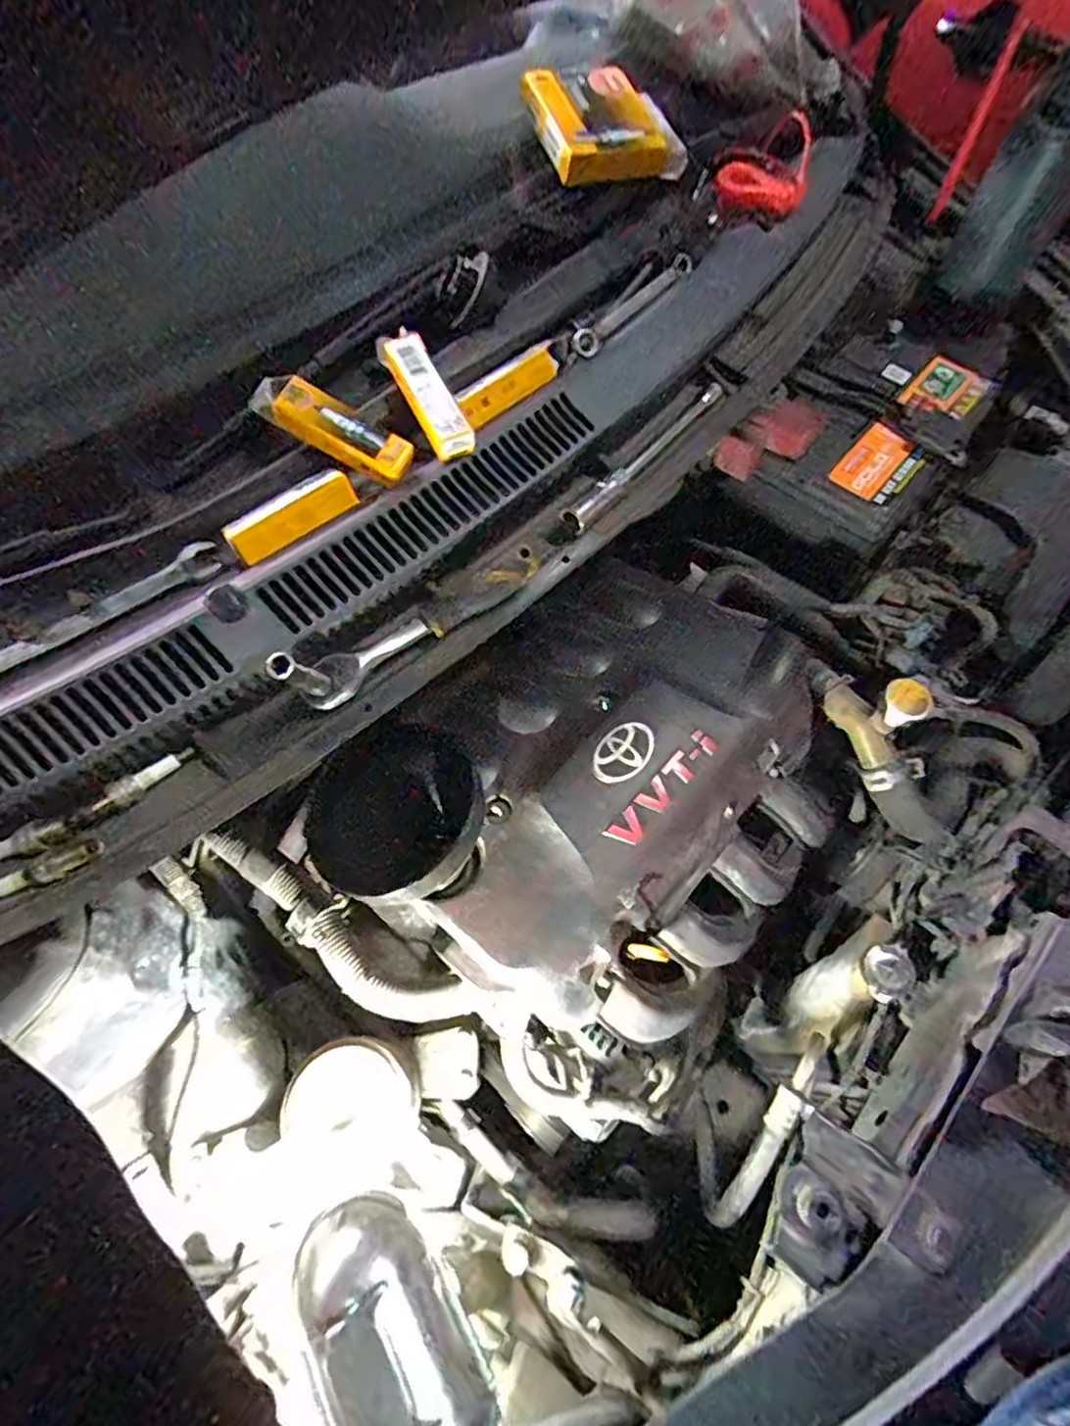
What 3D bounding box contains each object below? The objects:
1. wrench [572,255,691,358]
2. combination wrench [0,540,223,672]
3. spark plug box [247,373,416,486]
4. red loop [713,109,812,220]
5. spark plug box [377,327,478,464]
[{"bbox_3d":[0.082,-0.336,0.534,0.017,0.019,0.161,34,66,14],"label":"wrench"},{"bbox_3d":[-0.284,-0.060,0.410,0.175,0.008,0.029,-31,69,-17],"label":"combination wrench"},{"bbox_3d":[-0.133,-0.188,0.429,0.108,0.027,0.023,27,64,-3],"label":"spark plug box"},{"bbox_3d":[0.220,-0.504,0.605,0.077,0.040,0.119,28,65,11],"label":"red loop"},{"bbox_3d":[-0.074,-0.217,0.444,0.026,0.021,0.098,-29,85,-17],"label":"spark plug box"}]

